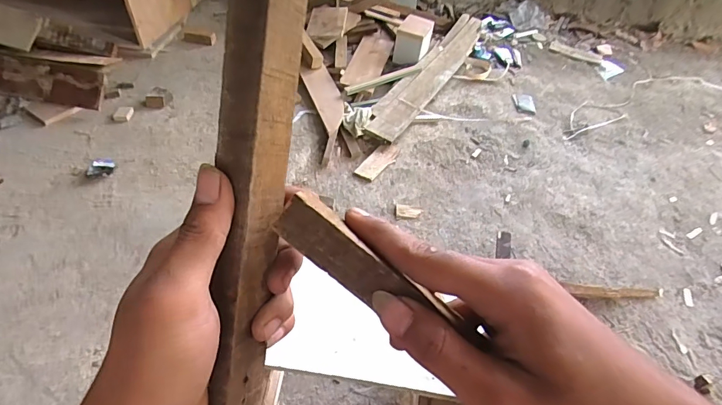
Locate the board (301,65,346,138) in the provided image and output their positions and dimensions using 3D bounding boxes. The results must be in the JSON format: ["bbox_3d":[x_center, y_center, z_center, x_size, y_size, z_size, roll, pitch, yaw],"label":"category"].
[{"bbox_3d":[-0.115,-0.352,1.402,0.097,0.011,0.326,-16,56,-15],"label":"board"}]

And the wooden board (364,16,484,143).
[{"bbox_3d":[0.300,-0.510,1.617,0.100,0.025,0.962,26,50,17],"label":"wooden board"}]

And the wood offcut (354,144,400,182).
[{"bbox_3d":[0.052,-0.124,1.277,0.071,0.006,0.167,33,59,23],"label":"wood offcut"}]

